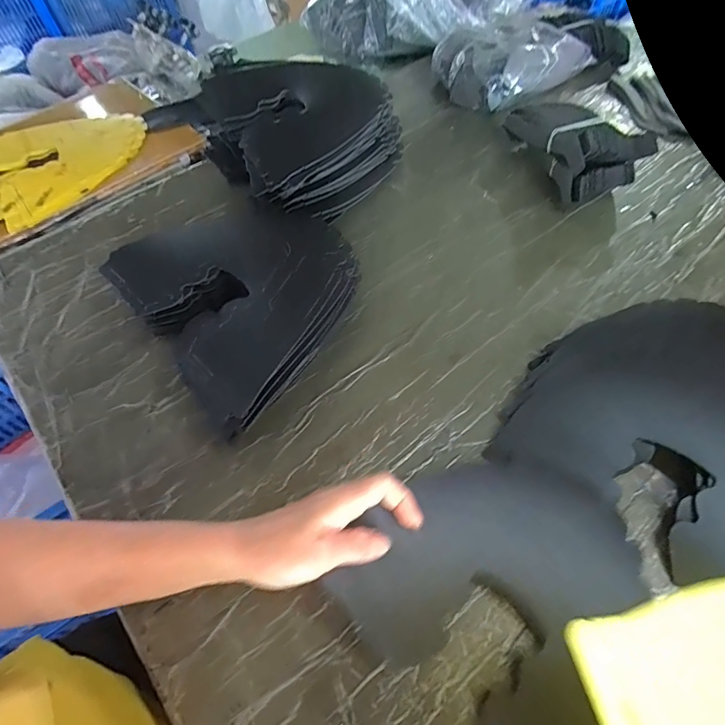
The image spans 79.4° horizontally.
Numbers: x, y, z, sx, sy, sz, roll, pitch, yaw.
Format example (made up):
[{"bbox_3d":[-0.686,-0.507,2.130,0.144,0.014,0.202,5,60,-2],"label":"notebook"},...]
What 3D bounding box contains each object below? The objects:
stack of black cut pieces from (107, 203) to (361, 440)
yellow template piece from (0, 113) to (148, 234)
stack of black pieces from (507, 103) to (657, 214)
[{"bbox_3d":[-0.116,-0.070,0.479,0.216,0.070,0.252,-36,62,-19],"label":"stack of black cut pieces"},{"bbox_3d":[-0.482,-0.341,0.712,0.252,0.016,0.269,-28,59,-14],"label":"yellow template piece"},{"bbox_3d":[0.295,-0.306,0.608,0.110,0.078,0.179,-14,57,-6],"label":"stack of black pieces"}]

